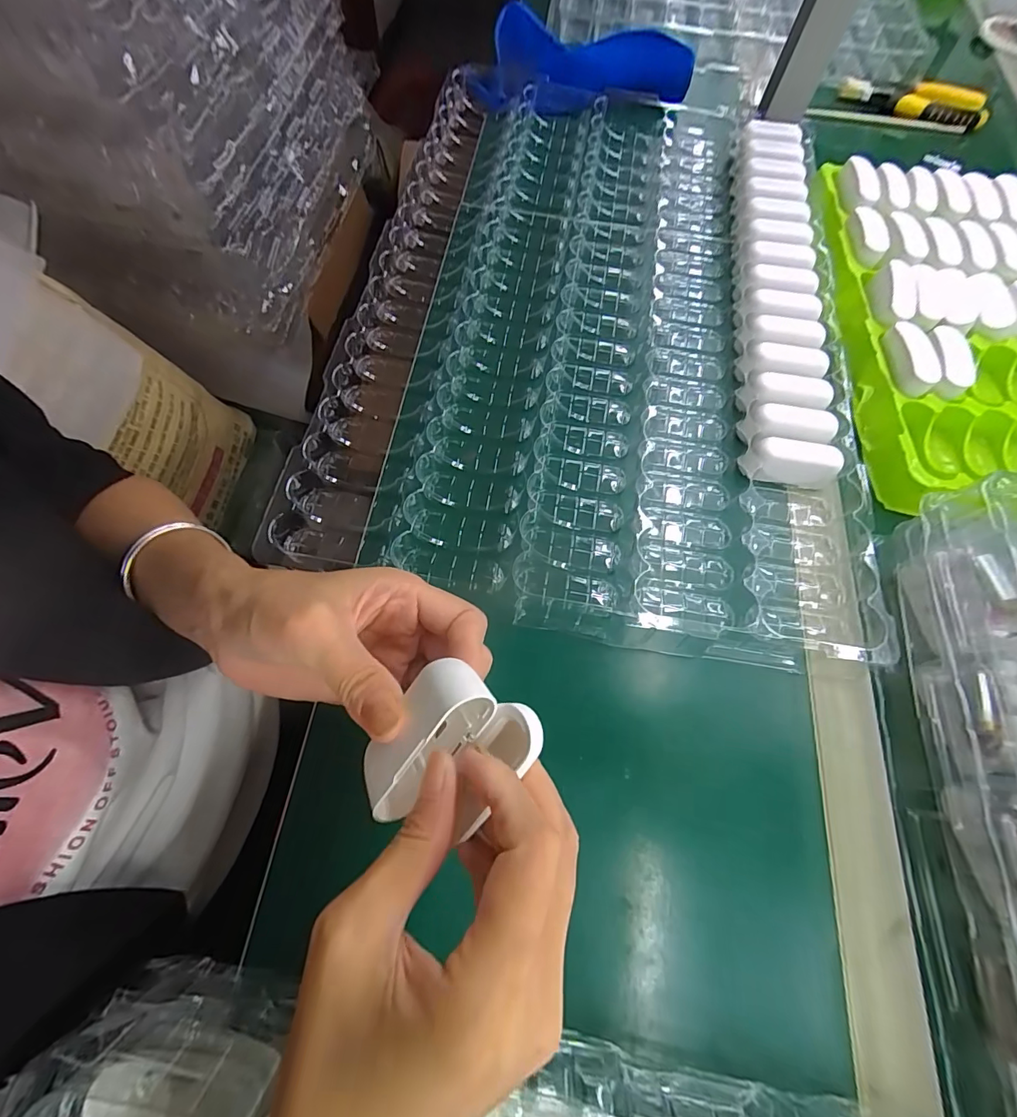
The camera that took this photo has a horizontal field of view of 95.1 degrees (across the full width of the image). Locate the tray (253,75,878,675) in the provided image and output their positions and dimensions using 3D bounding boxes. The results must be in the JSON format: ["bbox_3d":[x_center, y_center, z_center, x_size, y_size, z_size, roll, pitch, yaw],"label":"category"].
[{"bbox_3d":[0.078,-0.213,0.390,0.366,0.036,0.547,10,67,1],"label":"tray"}]

